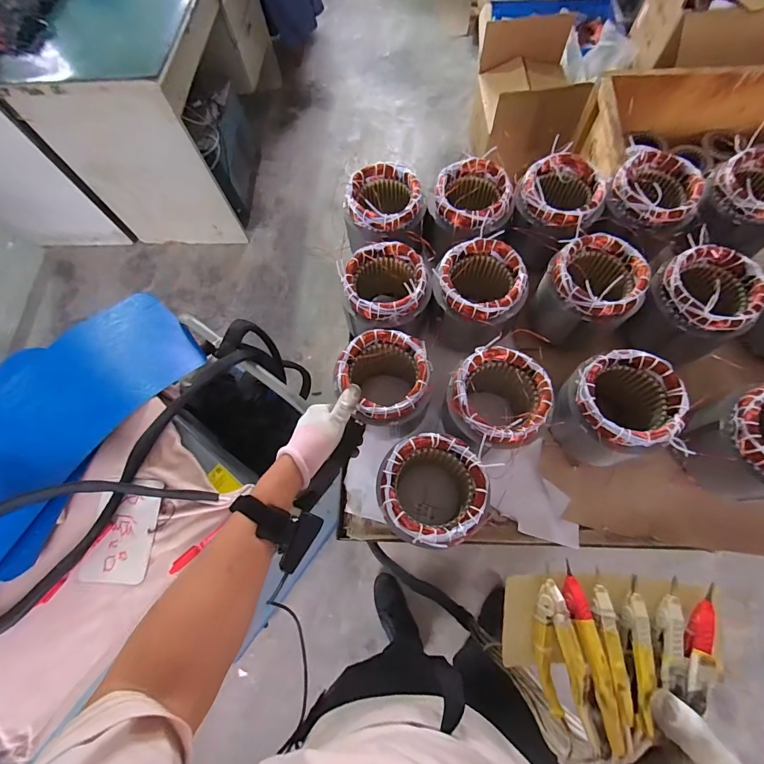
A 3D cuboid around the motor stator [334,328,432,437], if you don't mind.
[{"bbox_3d":[0.005,0.007,0.640,0.136,0.143,0.142,-1,72,2],"label":"motor stator"}]

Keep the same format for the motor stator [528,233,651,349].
[{"bbox_3d":[0.347,-0.152,0.656,0.146,0.120,0.158,-1,72,2],"label":"motor stator"}]

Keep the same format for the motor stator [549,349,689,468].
[{"bbox_3d":[0.353,0.046,0.606,0.135,0.156,0.145,-1,72,2],"label":"motor stator"}]

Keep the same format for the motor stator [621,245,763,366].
[{"bbox_3d":[0.518,-0.130,0.632,0.149,0.139,0.153,-30,74,-7],"label":"motor stator"}]

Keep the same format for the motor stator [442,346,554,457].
[{"bbox_3d":[0.175,0.040,0.620,0.140,0.162,0.140,-1,72,2],"label":"motor stator"}]

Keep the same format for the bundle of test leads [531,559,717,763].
[{"bbox_3d":[0.191,0.228,0.302,0.129,0.034,0.134,6,73,4],"label":"bundle of test leads"}]

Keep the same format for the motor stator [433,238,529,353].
[{"bbox_3d":[0.164,-0.144,0.677,0.147,0.141,0.148,-1,72,2],"label":"motor stator"}]

